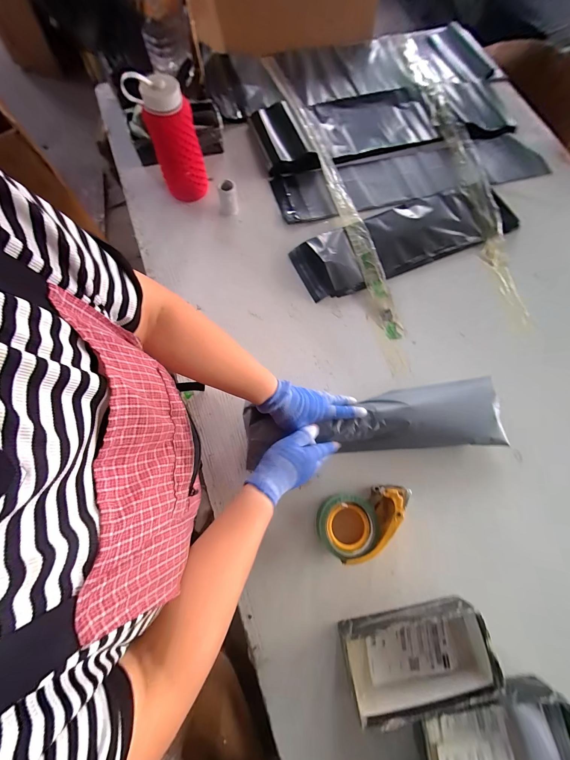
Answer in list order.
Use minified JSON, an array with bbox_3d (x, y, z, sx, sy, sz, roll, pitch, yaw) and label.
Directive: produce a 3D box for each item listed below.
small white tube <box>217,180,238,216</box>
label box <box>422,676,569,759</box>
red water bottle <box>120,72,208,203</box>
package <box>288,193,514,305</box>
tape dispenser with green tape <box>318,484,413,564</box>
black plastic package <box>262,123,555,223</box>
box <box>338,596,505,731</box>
[{"bbox_3d":[-0.134,-0.425,0.665,0.046,0.069,0.037,-8,74,-4],"label":"small white tube"},{"bbox_3d":[0.303,0.515,0.407,0.217,0.050,0.111,-3,74,-3],"label":"label box"},{"bbox_3d":[-0.239,-0.497,0.608,0.108,0.211,0.091,-18,75,-7],"label":"red water bottle"},{"bbox_3d":[0.291,-0.342,0.673,0.546,0.026,0.158,-22,75,-8],"label":"package"},{"bbox_3d":[0.133,0.240,0.479,0.155,0.061,0.100,-9,74,-4],"label":"tape dispenser with green tape"},{"bbox_3d":[0.332,-0.543,0.733,0.722,0.028,0.200,-12,74,-5],"label":"black plastic package"},{"bbox_3d":[0.201,0.423,0.432,0.217,0.052,0.112,-8,74,-4],"label":"box"}]

